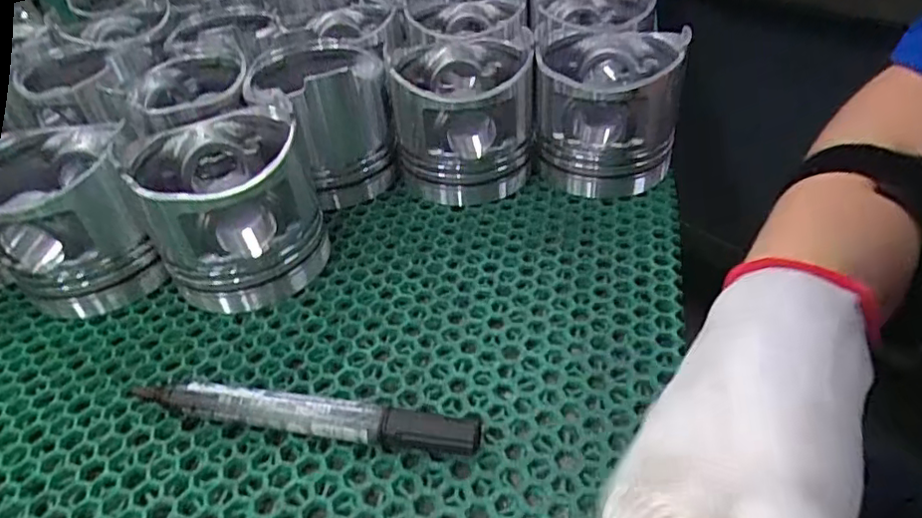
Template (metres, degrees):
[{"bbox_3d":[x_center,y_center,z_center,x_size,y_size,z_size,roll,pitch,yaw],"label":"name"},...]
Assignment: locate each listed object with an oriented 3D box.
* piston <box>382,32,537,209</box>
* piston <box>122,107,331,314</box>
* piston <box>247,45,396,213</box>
[{"bbox_3d":[0.003,-0.096,0.401,0.087,0.087,0.090,0,40,5],"label":"piston"},{"bbox_3d":[-0.124,-0.027,0.334,0.088,0.080,0.086,-15,41,-12],"label":"piston"},{"bbox_3d":[-0.091,-0.093,0.408,0.081,0.085,0.086,-13,41,-10],"label":"piston"}]

